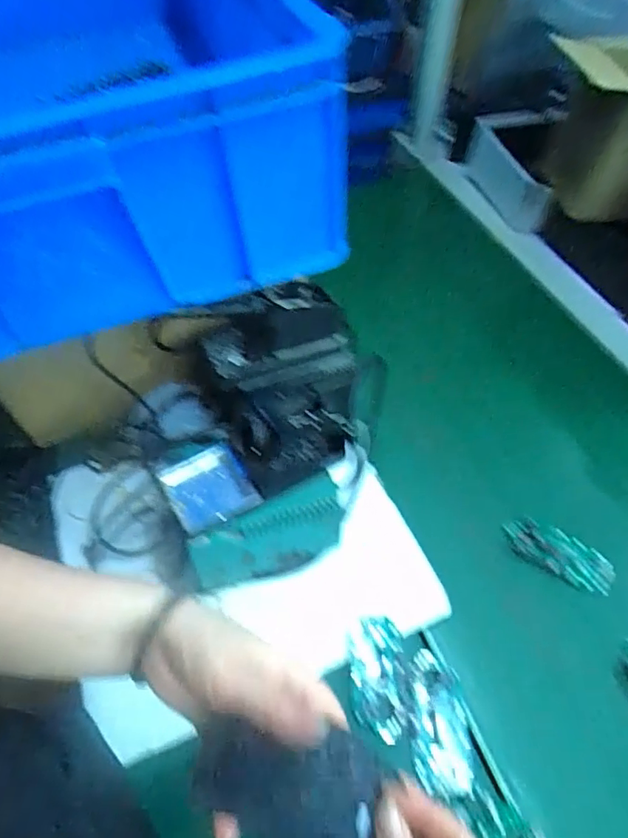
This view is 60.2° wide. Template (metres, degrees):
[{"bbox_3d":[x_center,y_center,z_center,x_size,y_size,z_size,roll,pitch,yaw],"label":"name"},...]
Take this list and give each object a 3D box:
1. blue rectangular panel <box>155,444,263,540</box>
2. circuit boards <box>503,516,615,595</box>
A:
[{"bbox_3d":[-0.091,0.062,0.478,0.070,0.015,0.075,-27,57,-18],"label":"blue rectangular panel"},{"bbox_3d":[0.247,0.137,0.550,0.106,0.008,0.048,29,57,19],"label":"circuit boards"}]

